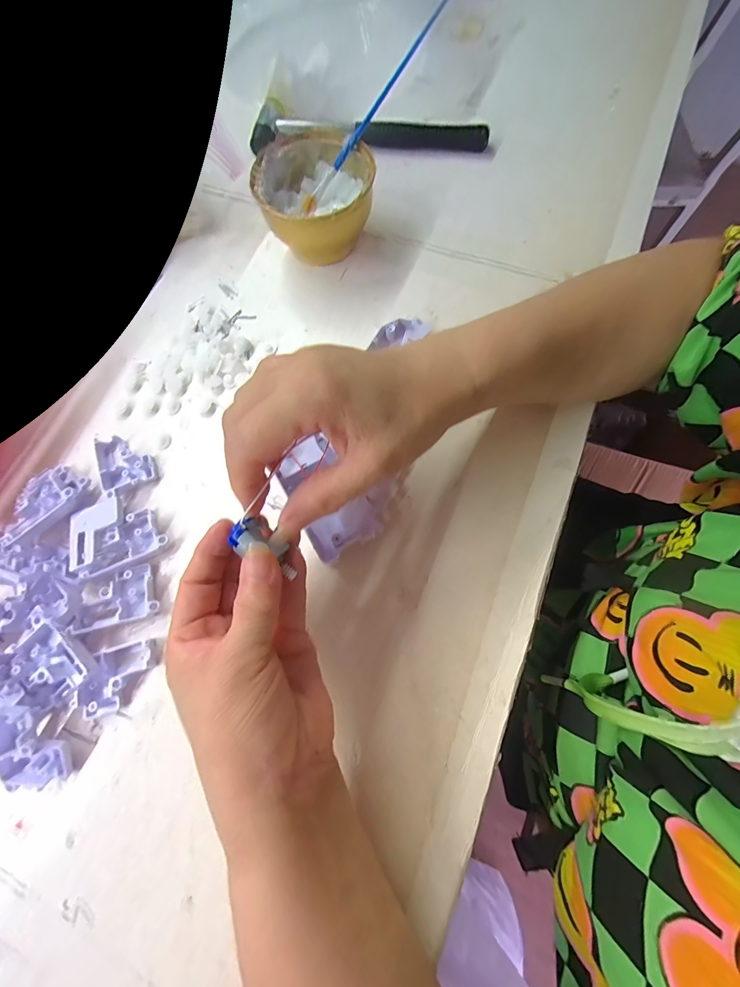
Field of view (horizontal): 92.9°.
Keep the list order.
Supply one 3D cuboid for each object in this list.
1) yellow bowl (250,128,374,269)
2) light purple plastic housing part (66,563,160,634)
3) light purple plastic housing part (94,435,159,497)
[{"bbox_3d":[-0.045,-0.249,0.306,0.097,0.055,0.115,-2,73,2],"label":"yellow bowl"},{"bbox_3d":[-0.171,0.069,0.234,0.055,0.012,0.035,-16,73,-3],"label":"light purple plastic housing part"},{"bbox_3d":[-0.186,-0.025,0.269,0.035,0.010,0.048,-26,74,-6],"label":"light purple plastic housing part"}]

